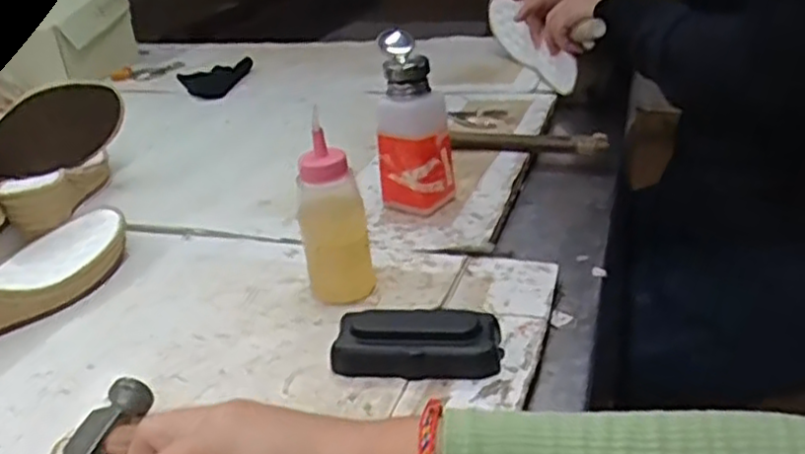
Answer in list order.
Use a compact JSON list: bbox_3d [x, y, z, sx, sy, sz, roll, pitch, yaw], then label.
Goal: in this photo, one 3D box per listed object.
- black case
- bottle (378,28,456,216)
[{"bbox_3d":[0.009,0.075,0.465,0.106,0.027,0.043,0,28,11],"label":"black case"},{"bbox_3d":[0.009,-0.089,0.637,0.059,0.154,0.055,12,32,29],"label":"bottle"}]

